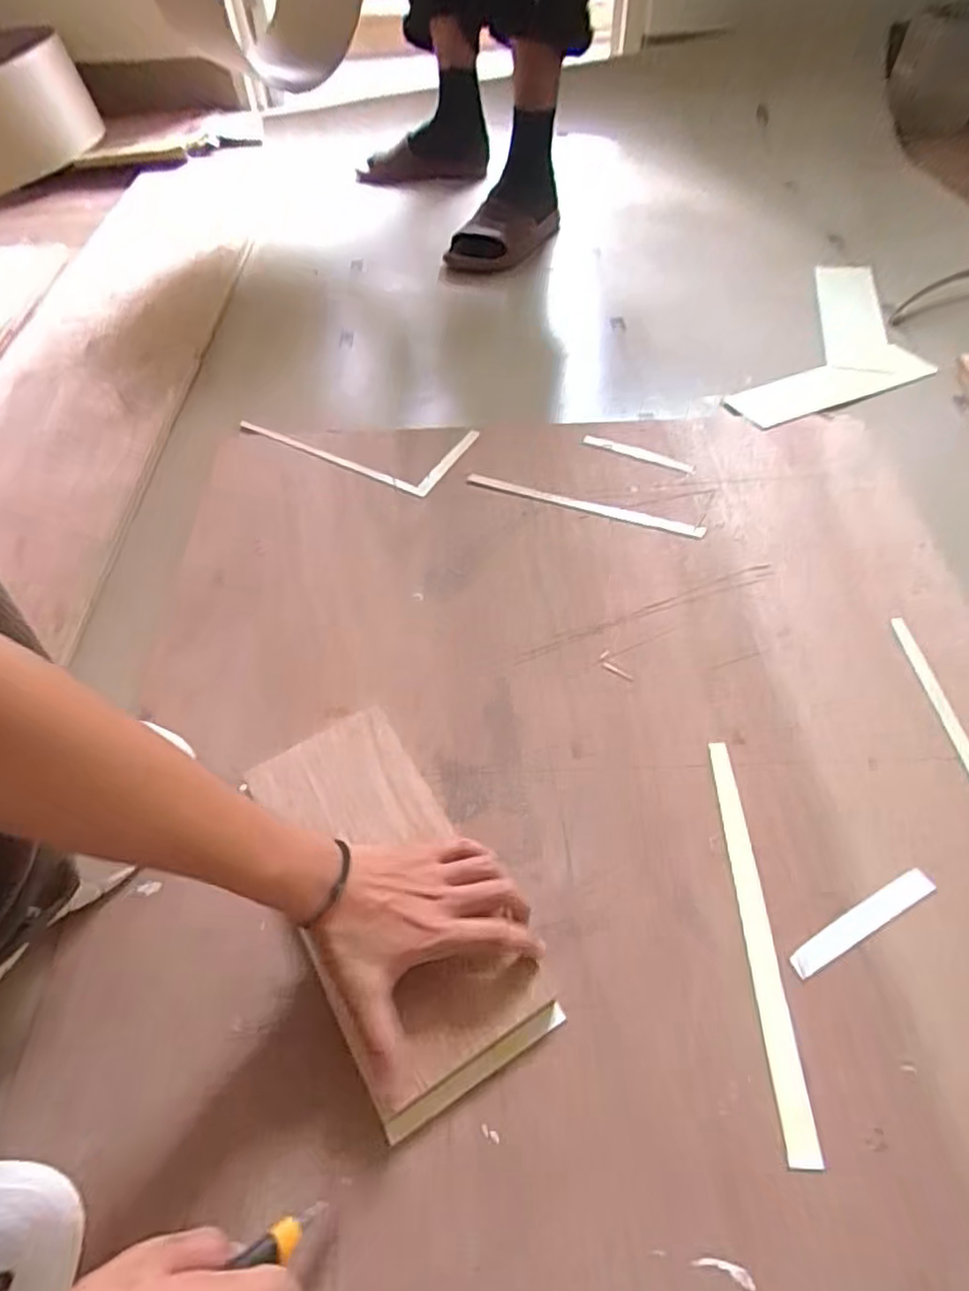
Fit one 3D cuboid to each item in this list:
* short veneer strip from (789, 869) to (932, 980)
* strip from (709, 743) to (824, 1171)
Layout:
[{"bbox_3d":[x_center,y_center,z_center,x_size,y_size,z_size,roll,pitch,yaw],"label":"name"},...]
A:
[{"bbox_3d":[0.261,0.189,0.462,0.122,0.004,0.017,-24,56,-15],"label":"short veneer strip"},{"bbox_3d":[0.188,0.192,0.466,0.018,0.006,0.267,-2,53,5],"label":"strip"}]

